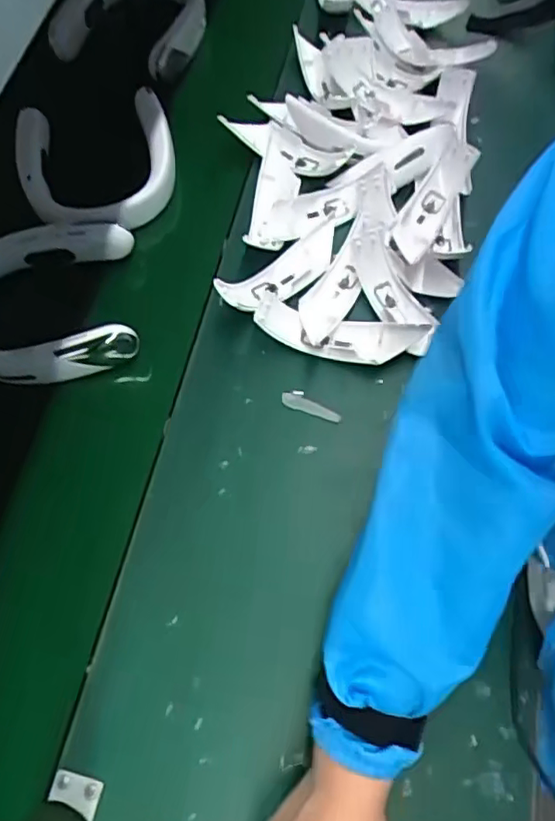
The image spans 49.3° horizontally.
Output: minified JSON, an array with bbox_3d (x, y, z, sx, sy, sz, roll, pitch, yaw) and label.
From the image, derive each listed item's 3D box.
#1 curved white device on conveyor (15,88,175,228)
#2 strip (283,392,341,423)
[{"bbox_3d":[-0.222,-0.299,0.741,0.186,0.061,0.170,-5,66,0],"label":"curved white device on conveyor"},{"bbox_3d":[0.036,-0.004,0.635,0.064,0.005,0.015,17,68,10],"label":"strip"}]

